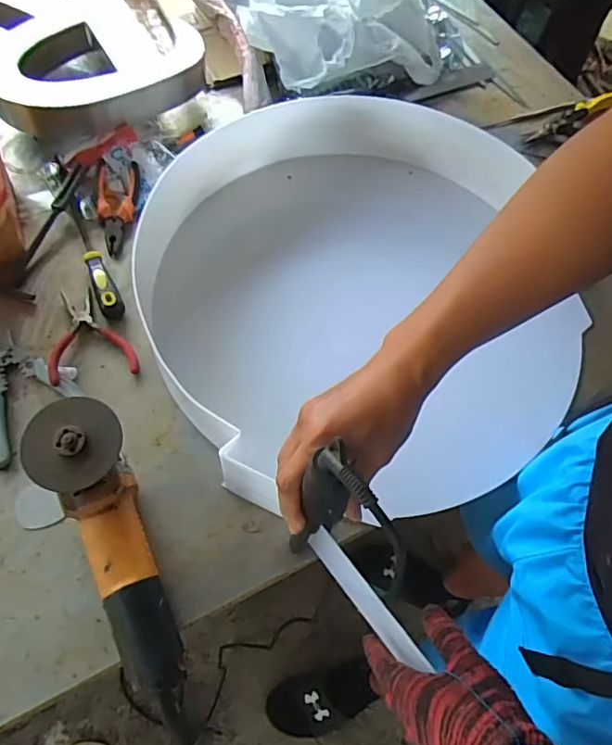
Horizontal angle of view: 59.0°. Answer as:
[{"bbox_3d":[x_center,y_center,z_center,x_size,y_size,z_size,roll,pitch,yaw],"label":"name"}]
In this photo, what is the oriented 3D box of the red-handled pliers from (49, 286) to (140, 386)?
[{"bbox_3d":[-0.264,-0.051,0.671,0.096,0.025,0.132,-8,65,-9],"label":"red-handled pliers"}]

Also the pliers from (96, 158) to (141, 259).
[{"bbox_3d":[-0.270,-0.236,0.767,0.057,0.022,0.155,-2,64,-6],"label":"pliers"}]

